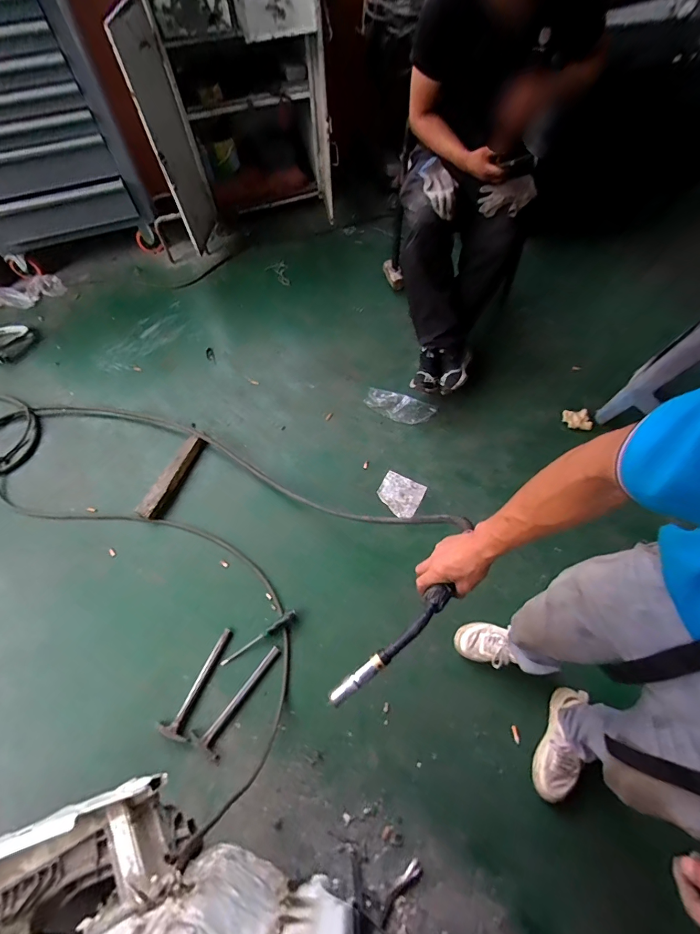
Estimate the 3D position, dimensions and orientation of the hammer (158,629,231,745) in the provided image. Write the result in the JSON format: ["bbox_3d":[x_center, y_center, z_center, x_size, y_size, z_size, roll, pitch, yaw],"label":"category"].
[{"bbox_3d":[-0.446,0.625,1.139,0.086,0.026,0.300,20,65,10],"label":"hammer"}]

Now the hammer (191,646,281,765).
[{"bbox_3d":[-0.309,0.664,1.119,0.098,0.022,0.309,33,68,18],"label":"hammer"}]

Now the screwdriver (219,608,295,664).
[{"bbox_3d":[-0.271,0.514,1.161,0.253,0.034,0.027,-32,67,-15],"label":"screwdriver"}]

